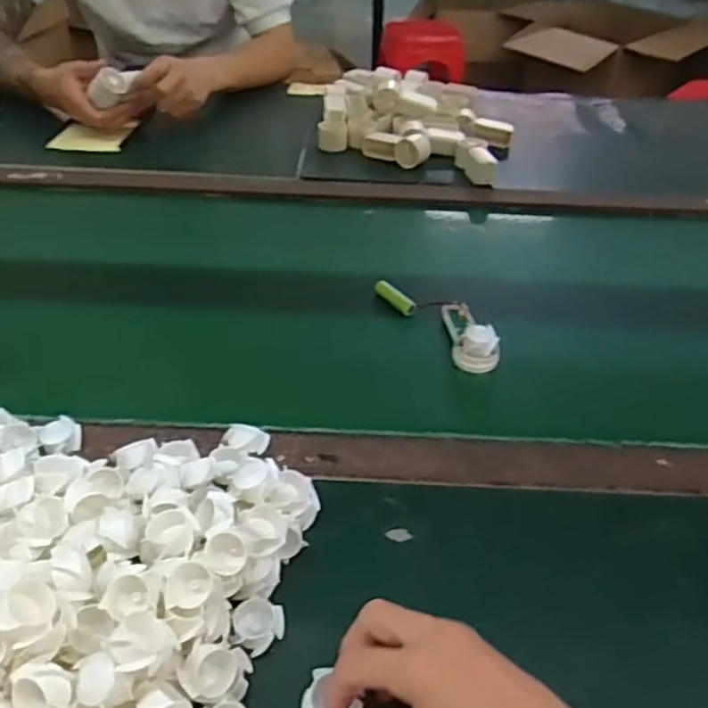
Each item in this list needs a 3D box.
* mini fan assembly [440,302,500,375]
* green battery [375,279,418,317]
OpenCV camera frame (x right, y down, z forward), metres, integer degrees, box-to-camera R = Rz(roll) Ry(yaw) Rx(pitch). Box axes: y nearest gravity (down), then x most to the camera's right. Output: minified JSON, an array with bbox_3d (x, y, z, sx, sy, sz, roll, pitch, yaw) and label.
[{"bbox_3d":[0.106,-0.021,0.608,0.039,0.031,0.089,-1,40,-3],"label":"mini fan assembly"},{"bbox_3d":[0.039,-0.058,0.662,0.015,0.016,0.058,-22,46,-25],"label":"green battery"}]

